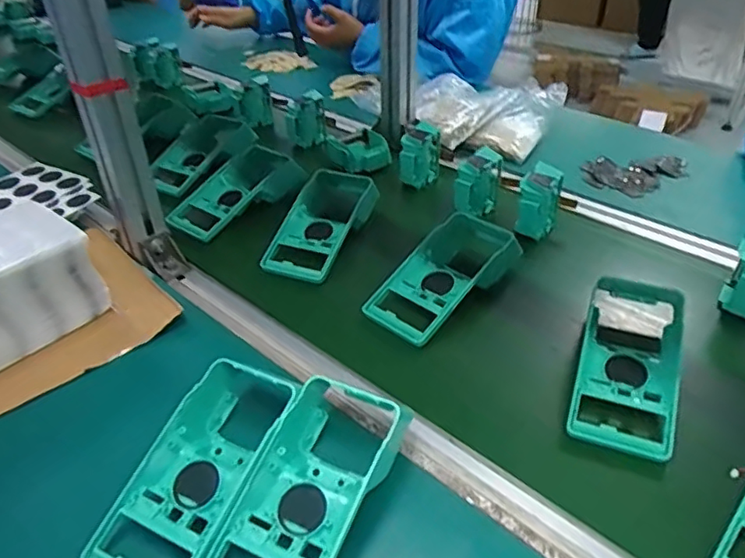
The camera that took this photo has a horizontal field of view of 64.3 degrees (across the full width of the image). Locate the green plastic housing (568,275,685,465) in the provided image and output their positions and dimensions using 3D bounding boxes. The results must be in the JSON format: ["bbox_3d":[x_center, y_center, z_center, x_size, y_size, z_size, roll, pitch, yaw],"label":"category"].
[{"bbox_3d":[0.229,0.066,0.523,0.082,0.030,0.184,14,40,20],"label":"green plastic housing"}]

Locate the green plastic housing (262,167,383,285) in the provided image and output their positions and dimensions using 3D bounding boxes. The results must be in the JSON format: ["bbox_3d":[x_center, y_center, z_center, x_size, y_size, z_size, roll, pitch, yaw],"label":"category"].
[{"bbox_3d":[-0.055,-0.071,0.723,0.091,0.053,0.205,14,40,20],"label":"green plastic housing"}]

